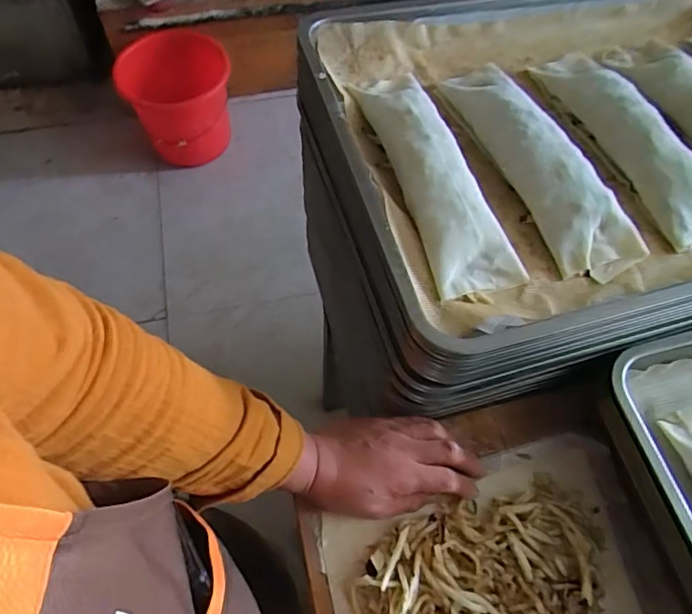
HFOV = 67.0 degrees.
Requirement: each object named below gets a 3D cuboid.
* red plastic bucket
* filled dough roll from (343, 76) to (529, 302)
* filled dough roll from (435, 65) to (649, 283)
[{"bbox_3d":[-0.499,-0.609,1.625,0.304,0.346,0.299,0,62,-1],"label":"red plastic bucket"},{"bbox_3d":[0.078,-0.130,0.480,0.078,0.041,0.262,-16,63,-9],"label":"filled dough roll"},{"bbox_3d":[0.177,-0.145,0.501,0.081,0.043,0.268,-23,65,-13],"label":"filled dough roll"}]

